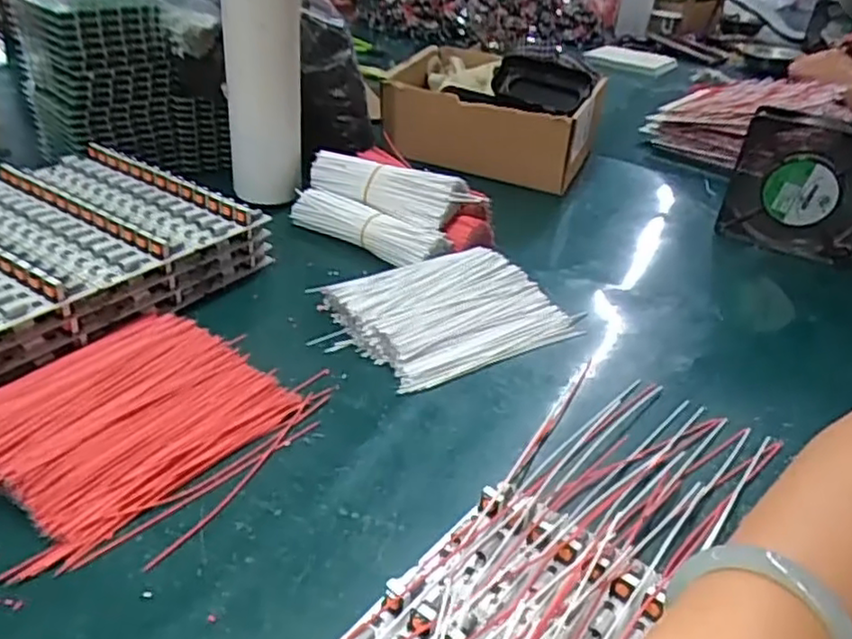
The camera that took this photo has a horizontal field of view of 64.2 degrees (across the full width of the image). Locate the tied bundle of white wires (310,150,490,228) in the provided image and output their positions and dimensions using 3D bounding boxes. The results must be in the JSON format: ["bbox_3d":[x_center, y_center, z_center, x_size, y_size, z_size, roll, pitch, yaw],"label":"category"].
[{"bbox_3d":[-0.032,-0.117,0.599,0.163,0.036,0.047,22,35,23],"label":"tied bundle of white wires"}]

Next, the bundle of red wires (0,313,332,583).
[{"bbox_3d":[-0.159,0.051,0.376,0.154,0.028,0.167,25,38,27],"label":"bundle of red wires"}]

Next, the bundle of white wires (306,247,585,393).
[{"bbox_3d":[0.017,-0.006,0.497,0.177,0.032,0.112,-11,36,-24],"label":"bundle of white wires"}]

